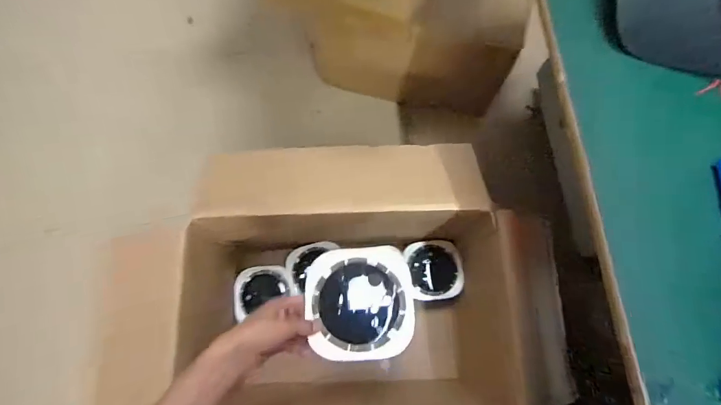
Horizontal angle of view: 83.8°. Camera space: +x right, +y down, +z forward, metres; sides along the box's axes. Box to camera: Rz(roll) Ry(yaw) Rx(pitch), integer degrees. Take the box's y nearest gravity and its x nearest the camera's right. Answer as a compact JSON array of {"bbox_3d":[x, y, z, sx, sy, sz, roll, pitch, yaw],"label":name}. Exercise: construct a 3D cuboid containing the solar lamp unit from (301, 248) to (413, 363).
[{"bbox_3d":[0.000,0.129,0.528,0.134,0.029,0.140,-5,75,0],"label":"solar lamp unit"}]

